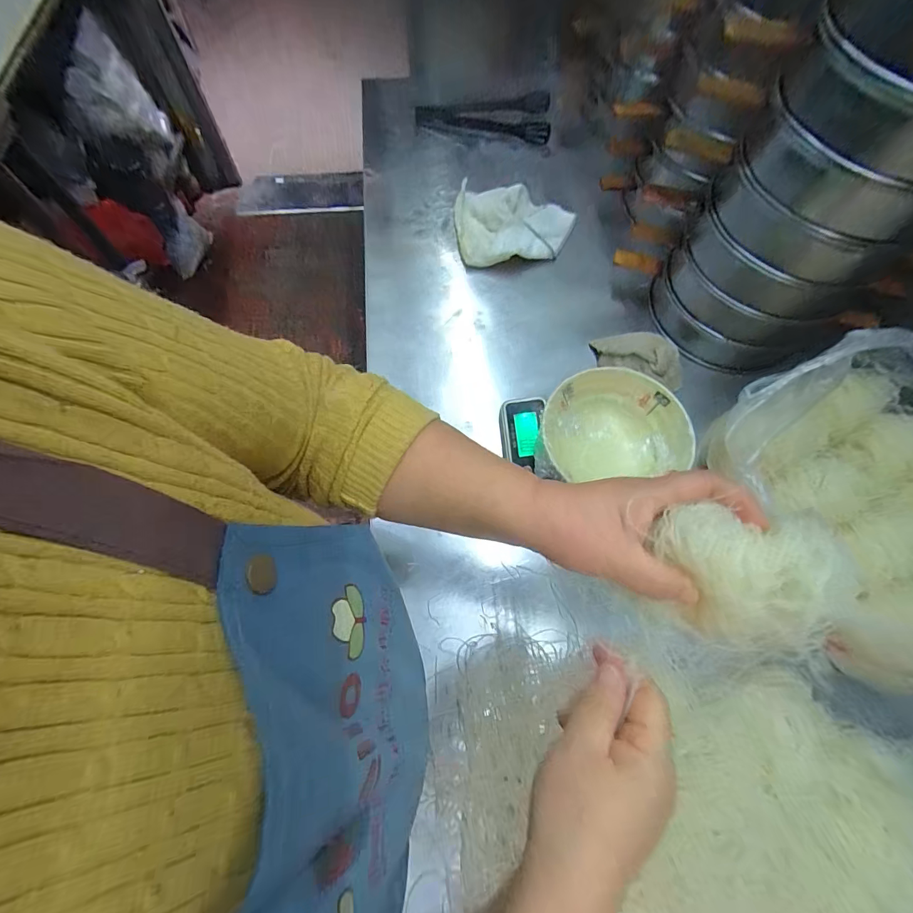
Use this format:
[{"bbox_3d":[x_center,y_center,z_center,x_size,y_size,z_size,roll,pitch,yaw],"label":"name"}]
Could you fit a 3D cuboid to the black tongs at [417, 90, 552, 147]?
[{"bbox_3d":[0.054,-0.664,0.803,0.263,0.071,0.038,1,68,-1],"label":"black tongs"}]

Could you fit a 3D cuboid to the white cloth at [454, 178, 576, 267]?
[{"bbox_3d":[0.103,-0.409,0.720,0.203,0.024,0.171,-2,68,-2],"label":"white cloth"}]

